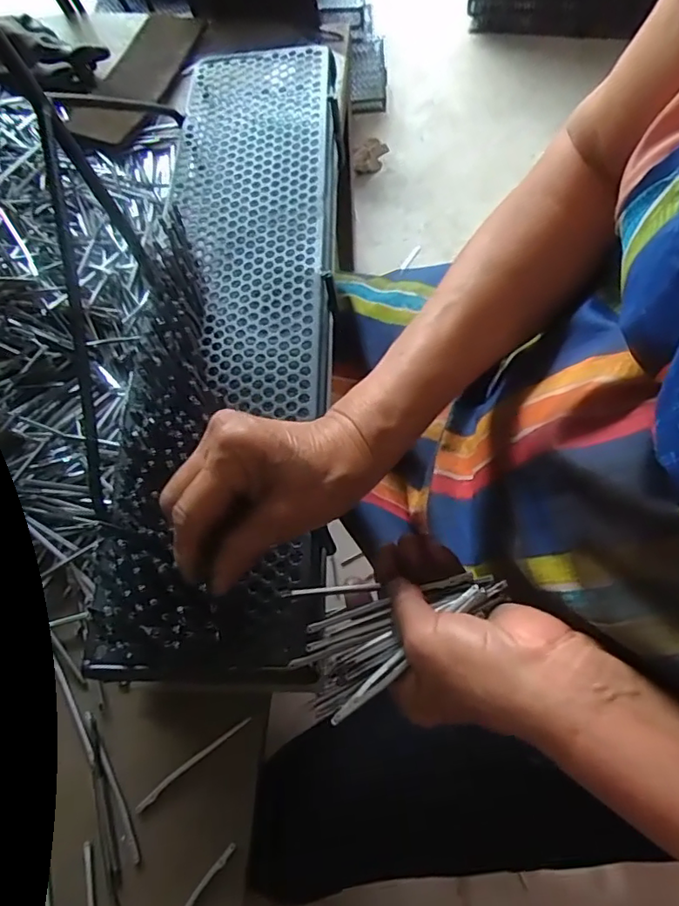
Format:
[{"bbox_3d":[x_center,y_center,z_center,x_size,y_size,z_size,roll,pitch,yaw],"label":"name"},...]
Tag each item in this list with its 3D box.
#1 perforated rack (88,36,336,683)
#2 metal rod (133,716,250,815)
[{"bbox_3d":[-0.085,-0.139,0.462,0.150,0.054,0.595,2,62,-4],"label":"perforated rack"},{"bbox_3d":[-0.106,0.224,0.406,0.095,0.005,0.007,-37,69,-12],"label":"metal rod"}]

